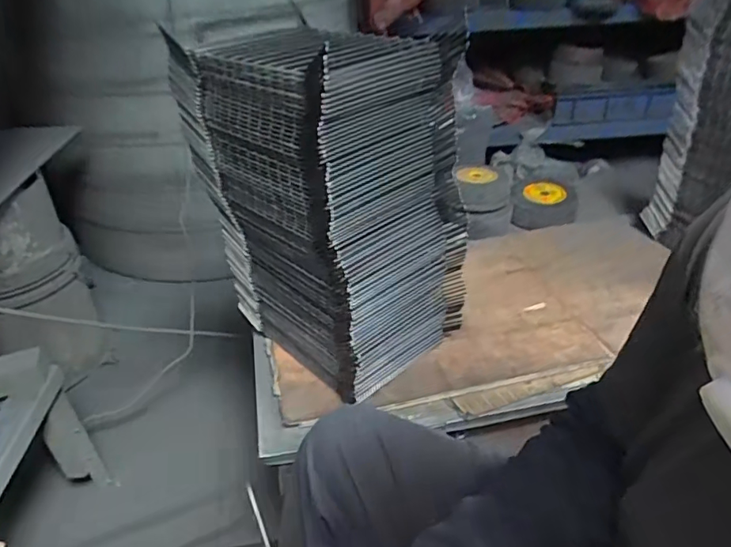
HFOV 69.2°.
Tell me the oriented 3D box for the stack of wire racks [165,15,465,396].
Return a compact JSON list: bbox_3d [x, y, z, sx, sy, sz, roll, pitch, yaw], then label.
[{"bbox_3d":[-0.049,-0.092,0.726,0.301,0.411,0.229,23,42,33],"label":"stack of wire racks"}]

